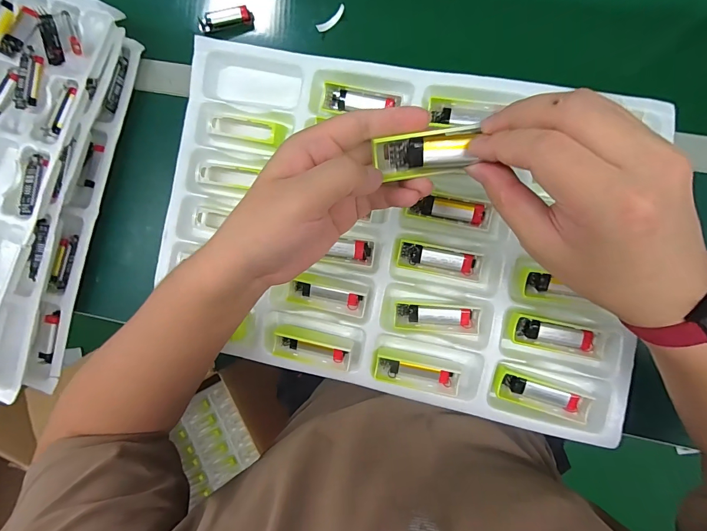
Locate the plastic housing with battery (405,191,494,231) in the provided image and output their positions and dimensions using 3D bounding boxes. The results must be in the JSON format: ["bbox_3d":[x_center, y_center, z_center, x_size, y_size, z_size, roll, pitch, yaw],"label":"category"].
[{"bbox_3d":[0.092,-0.053,0.334,0.076,0.018,0.028,12,88,6],"label":"plastic housing with battery"}]

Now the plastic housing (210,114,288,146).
[{"bbox_3d":[-0.107,-0.139,0.358,0.084,0.019,0.021,11,88,6],"label":"plastic housing"}]

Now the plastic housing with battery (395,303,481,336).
[{"bbox_3d":[0.079,0.051,0.331,0.078,0.014,0.026,3,88,6],"label":"plastic housing with battery"}]

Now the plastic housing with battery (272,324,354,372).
[{"bbox_3d":[-0.041,0.084,0.348,0.078,0.014,0.032,11,88,6],"label":"plastic housing with battery"}]

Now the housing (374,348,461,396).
[{"bbox_3d":[0.060,0.102,0.333,0.078,0.017,0.029,9,88,6],"label":"housing"}]

